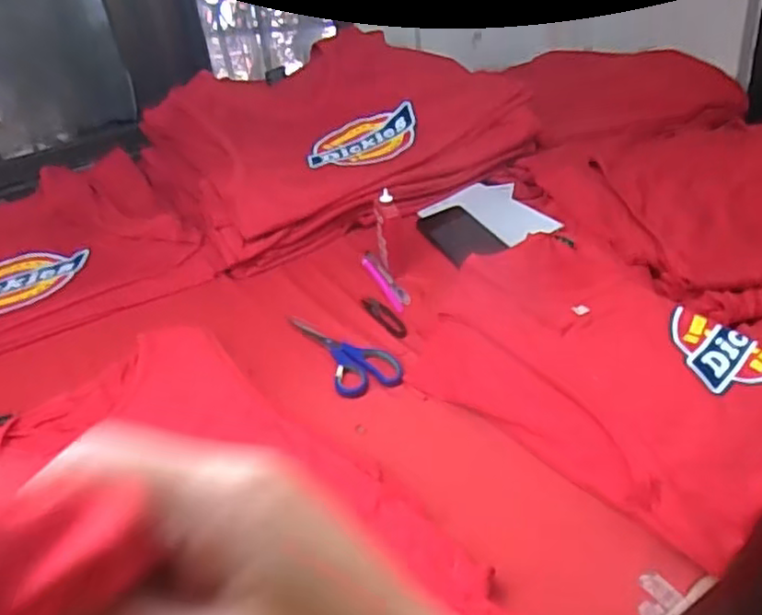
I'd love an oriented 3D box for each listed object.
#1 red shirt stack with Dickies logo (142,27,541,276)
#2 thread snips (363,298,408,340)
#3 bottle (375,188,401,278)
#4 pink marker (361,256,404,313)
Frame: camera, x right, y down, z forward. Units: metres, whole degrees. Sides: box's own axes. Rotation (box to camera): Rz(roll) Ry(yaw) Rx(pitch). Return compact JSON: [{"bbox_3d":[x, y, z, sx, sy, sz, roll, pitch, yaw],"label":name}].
[{"bbox_3d":[-0.074,-0.305,1.128,0.580,0.164,0.365,-23,35,-22],"label":"red shirt stack with Dickies logo"},{"bbox_3d":[0.005,0.011,0.854,0.027,0.005,0.095,-24,36,-23],"label":"thread snips"},{"bbox_3d":[0.011,-0.101,0.912,0.030,0.112,0.044,-9,32,-2],"label":"bottle"},{"bbox_3d":[0.002,-0.034,0.917,0.016,0.011,0.145,-17,34,-14],"label":"pink marker"}]

